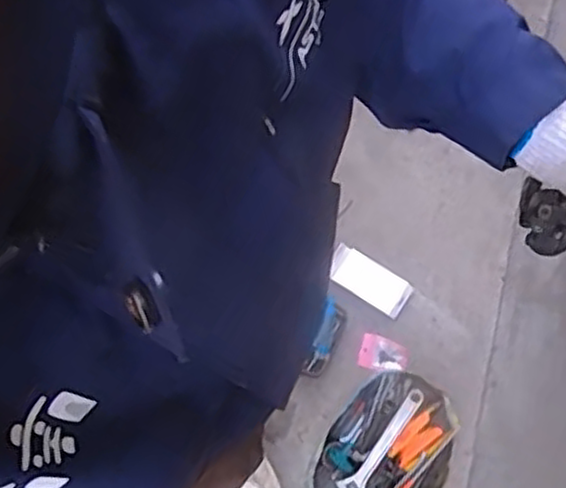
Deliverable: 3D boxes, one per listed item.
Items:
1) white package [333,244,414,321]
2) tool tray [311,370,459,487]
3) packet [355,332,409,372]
[{"bbox_3d":[0.172,0.074,1.490,0.171,0.020,0.080,32,80,8],"label":"white package"},{"bbox_3d":[0.198,0.396,1.390,0.221,0.067,0.303,32,80,8],"label":"tool tray"},{"bbox_3d":[0.198,0.218,1.464,0.097,0.012,0.067,15,78,4],"label":"packet"}]

